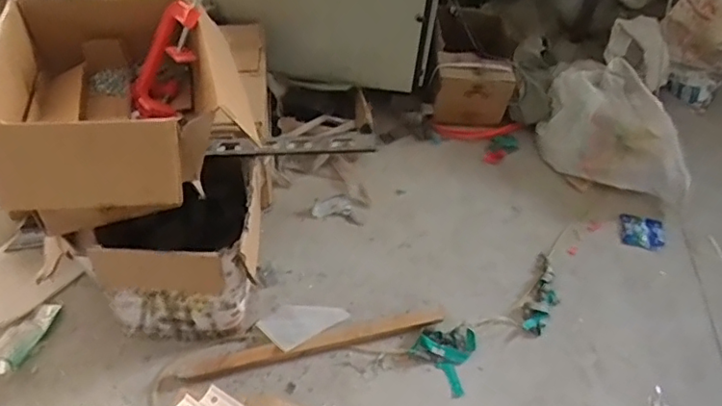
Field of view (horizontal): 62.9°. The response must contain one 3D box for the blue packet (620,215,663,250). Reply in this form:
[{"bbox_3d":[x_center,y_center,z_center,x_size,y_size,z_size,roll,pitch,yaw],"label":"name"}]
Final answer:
[{"bbox_3d":[0.841,0.088,1.763,0.117,0.011,0.104,6,63,11],"label":"blue packet"}]

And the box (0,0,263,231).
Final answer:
[{"bbox_3d":[-0.462,-0.201,1.161,0.463,0.208,0.450,1,52,-5],"label":"box"}]

